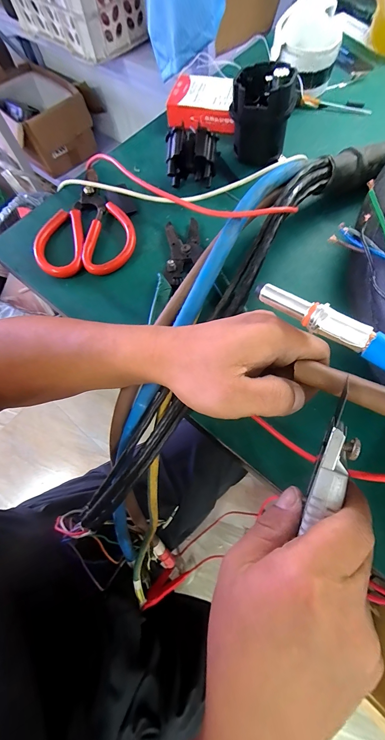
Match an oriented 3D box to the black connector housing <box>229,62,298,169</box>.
[{"bbox_3d":[0.083,-0.311,0.338,0.071,0.078,0.069,8,69,6],"label":"black connector housing"}]

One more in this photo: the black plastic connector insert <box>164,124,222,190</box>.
[{"bbox_3d":[-0.002,-0.248,0.328,0.059,0.054,0.040,8,69,6],"label":"black plastic connector insert"}]

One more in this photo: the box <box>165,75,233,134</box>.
[{"bbox_3d":[0.016,-0.372,0.391,0.094,0.033,0.072,14,70,8],"label":"box"}]

